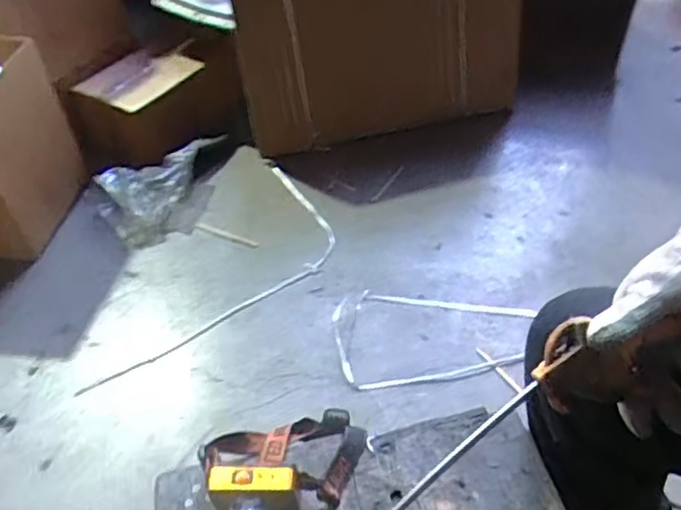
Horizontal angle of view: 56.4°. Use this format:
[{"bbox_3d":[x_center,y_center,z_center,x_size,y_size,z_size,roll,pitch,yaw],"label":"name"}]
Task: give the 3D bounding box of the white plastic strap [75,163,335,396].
[{"bbox_3d":[-0.194,0.076,1.093,0.200,0.028,0.532,33,69,10],"label":"white plastic strap"}]

